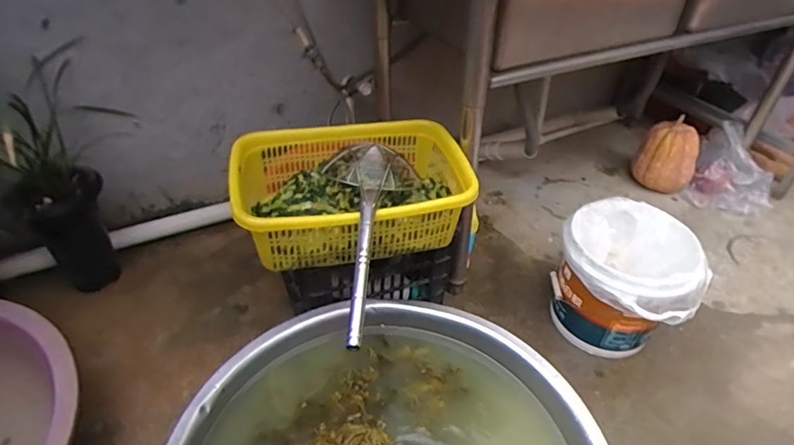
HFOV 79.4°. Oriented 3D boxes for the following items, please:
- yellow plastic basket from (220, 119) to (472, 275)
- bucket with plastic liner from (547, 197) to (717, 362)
[{"bbox_3d":[-0.088,-0.064,0.927,0.426,0.145,0.283,-3,40,-9],"label":"yellow plastic basket"},{"bbox_3d":[0.492,0.140,1.075,0.261,0.273,0.269,0,40,0],"label":"bucket with plastic liner"}]

